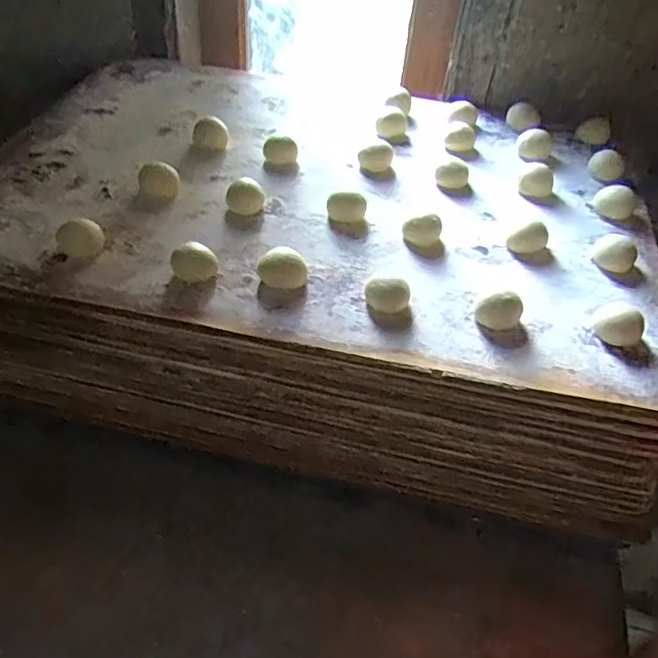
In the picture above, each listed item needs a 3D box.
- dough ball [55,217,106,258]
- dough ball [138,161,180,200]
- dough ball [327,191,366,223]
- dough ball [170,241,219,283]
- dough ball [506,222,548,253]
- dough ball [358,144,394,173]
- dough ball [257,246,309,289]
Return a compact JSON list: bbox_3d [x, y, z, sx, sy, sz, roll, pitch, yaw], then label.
[{"bbox_3d":[-0.188,-0.068,0.457,0.029,0.021,0.029,24,48,16],"label":"dough ball"},{"bbox_3d":[-0.146,-0.126,0.516,0.033,0.026,0.028,-9,48,-15],"label":"dough ball"},{"bbox_3d":[0.014,-0.102,0.508,0.033,0.017,0.024,9,46,3],"label":"dough ball"},{"bbox_3d":[-0.100,-0.048,0.448,0.032,0.025,0.029,-9,48,-15],"label":"dough ball"},{"bbox_3d":[0.163,-0.074,0.490,0.028,0.019,0.024,24,48,16],"label":"dough ball"},{"bbox_3d":[0.045,-0.165,0.574,0.032,0.020,0.027,9,46,3],"label":"dough ball"},{"bbox_3d":[-0.034,-0.043,0.445,0.036,0.023,0.031,2,46,-4],"label":"dough ball"}]

